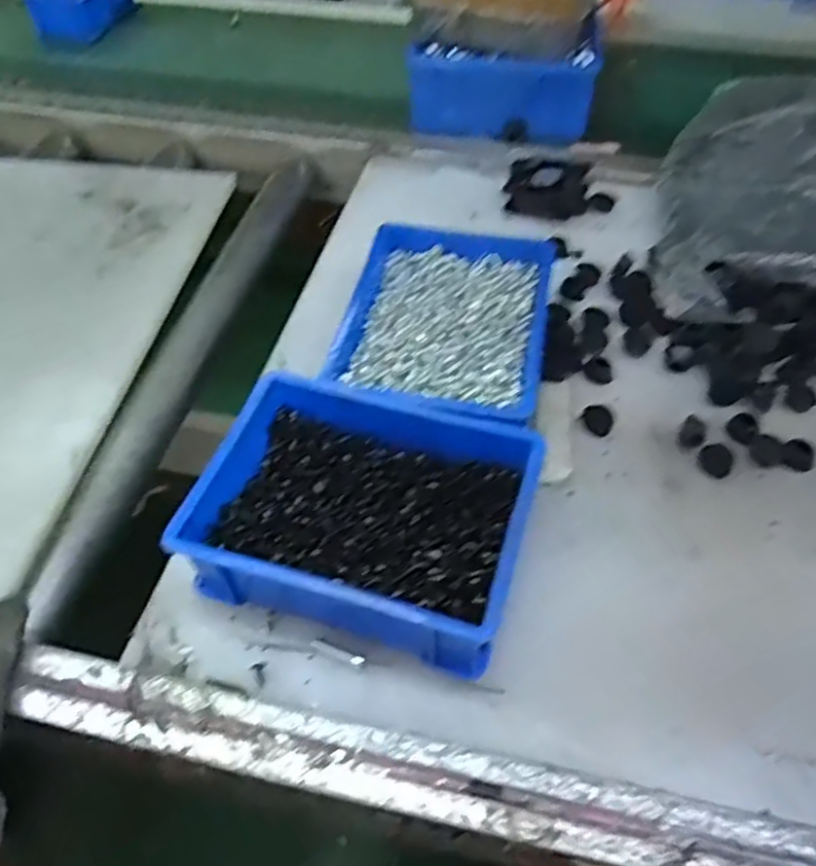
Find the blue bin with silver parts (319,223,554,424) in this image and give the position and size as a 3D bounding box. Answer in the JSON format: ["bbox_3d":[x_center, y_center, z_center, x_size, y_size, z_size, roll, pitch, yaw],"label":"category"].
[{"bbox_3d":[0.027,-0.078,0.549,0.147,0.053,0.188,11,51,9],"label":"blue bin with silver parts"}]

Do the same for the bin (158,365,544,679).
[{"bbox_3d":[-0.029,0.053,0.450,0.194,0.068,0.147,15,51,12],"label":"bin"}]

